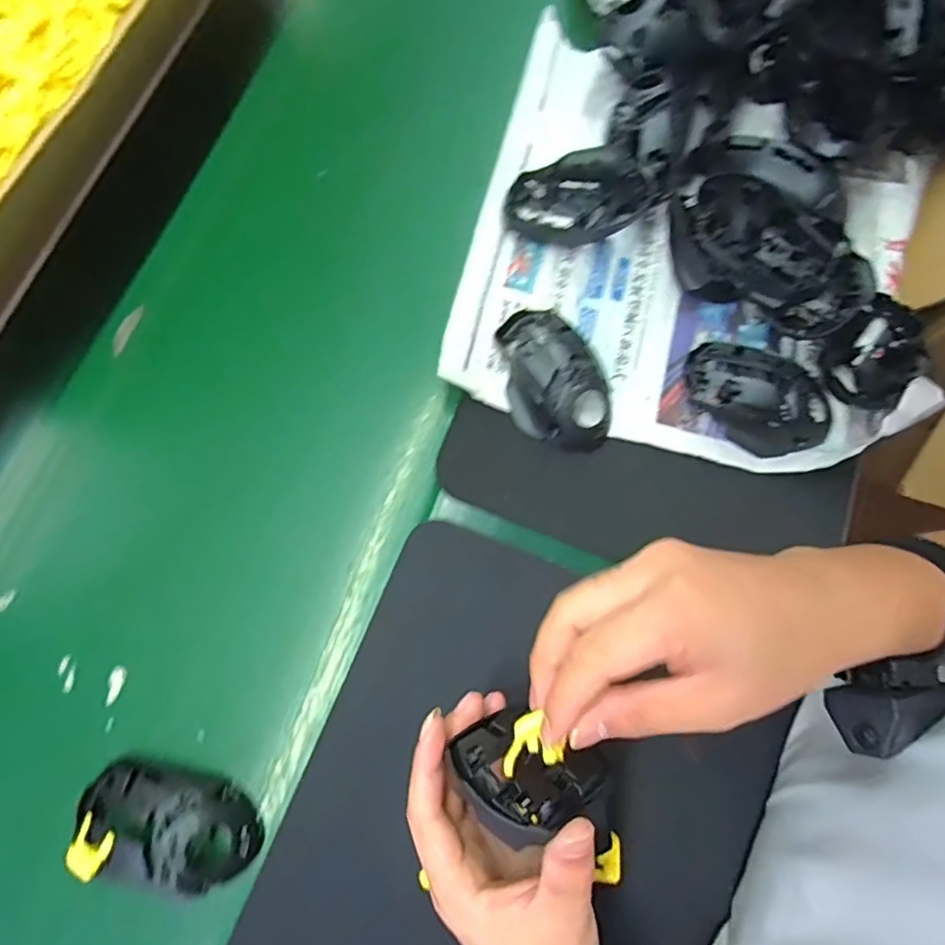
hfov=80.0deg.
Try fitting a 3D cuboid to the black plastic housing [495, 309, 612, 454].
[{"bbox_3d":[0.060,-0.074,0.425,0.069,0.031,0.117,-22,73,-5],"label":"black plastic housing"}]

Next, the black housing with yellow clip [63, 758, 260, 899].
[{"bbox_3d":[-0.198,0.225,0.360,0.116,0.034,0.064,7,73,3],"label":"black housing with yellow clip"}]

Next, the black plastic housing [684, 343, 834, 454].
[{"bbox_3d":[0.217,-0.058,0.423,0.114,0.029,0.064,32,76,10],"label":"black plastic housing"}]

